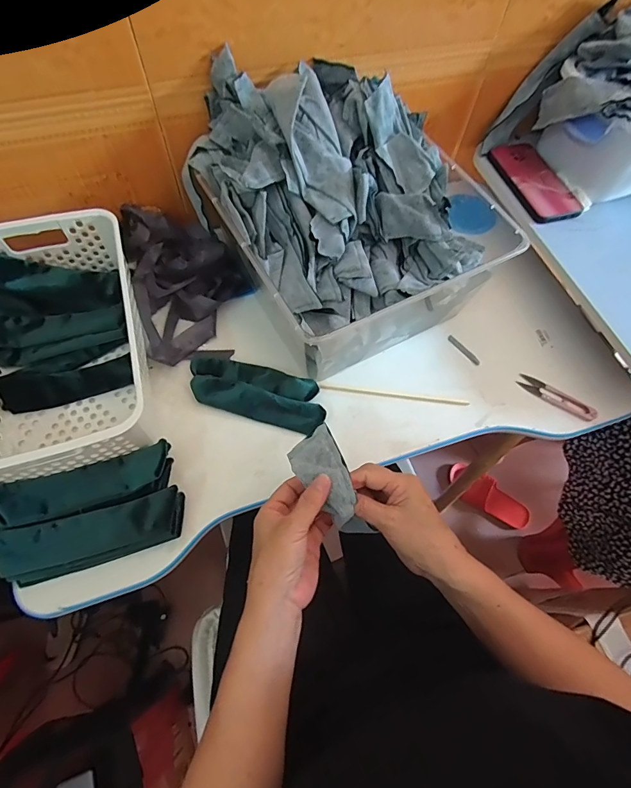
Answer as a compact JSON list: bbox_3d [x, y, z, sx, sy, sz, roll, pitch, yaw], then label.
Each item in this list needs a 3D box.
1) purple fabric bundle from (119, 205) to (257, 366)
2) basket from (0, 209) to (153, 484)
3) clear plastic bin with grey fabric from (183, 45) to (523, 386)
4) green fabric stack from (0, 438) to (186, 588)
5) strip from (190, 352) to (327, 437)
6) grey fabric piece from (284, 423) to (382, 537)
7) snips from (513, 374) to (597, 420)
[{"bbox_3d":[-0.170,-0.157,0.550,0.150,0.071,0.237,-18,67,-11],"label":"purple fabric bundle"},{"bbox_3d":[-0.309,-0.055,0.470,0.207,0.110,0.312,-15,66,-10],"label":"basket"},{"bbox_3d":[0.033,-0.234,0.514,0.301,0.182,0.342,-27,69,-15],"label":"clear plastic bin with grey fabric"},{"bbox_3d":[-0.237,0.124,0.422,0.179,0.035,0.100,-14,66,-10],"label":"green fabric stack"},{"bbox_3d":[-0.076,-0.006,0.503,0.183,0.024,0.070,18,65,5],"label":"strip"},{"bbox_3d":[0.014,0.086,0.383,0.045,0.024,0.106,-24,71,-14],"label":"grey fabric piece"},{"bbox_3d":[0.315,0.003,0.525,0.100,0.006,0.022,31,67,11],"label":"snips"}]

